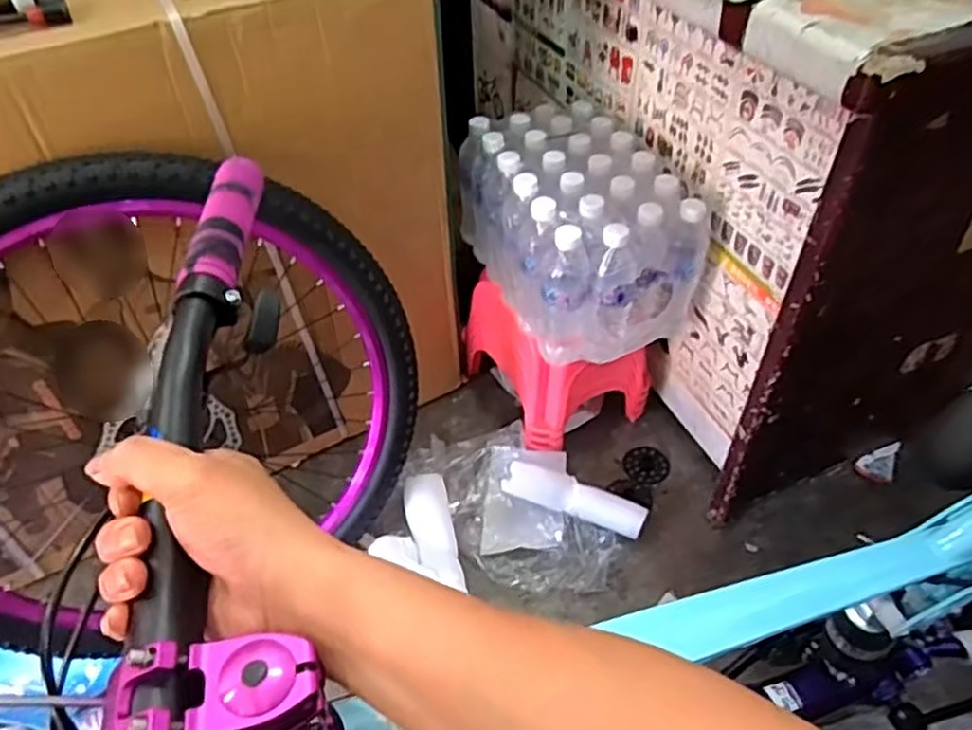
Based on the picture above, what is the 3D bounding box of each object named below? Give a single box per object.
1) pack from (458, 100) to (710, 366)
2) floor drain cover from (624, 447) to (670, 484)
[{"bbox_3d":[0.141,-0.210,1.072,0.255,0.211,0.358,-18,49,-15],"label":"pack"},{"bbox_3d":[0.273,0.167,1.214,0.073,0.017,0.071,17,50,17],"label":"floor drain cover"}]

